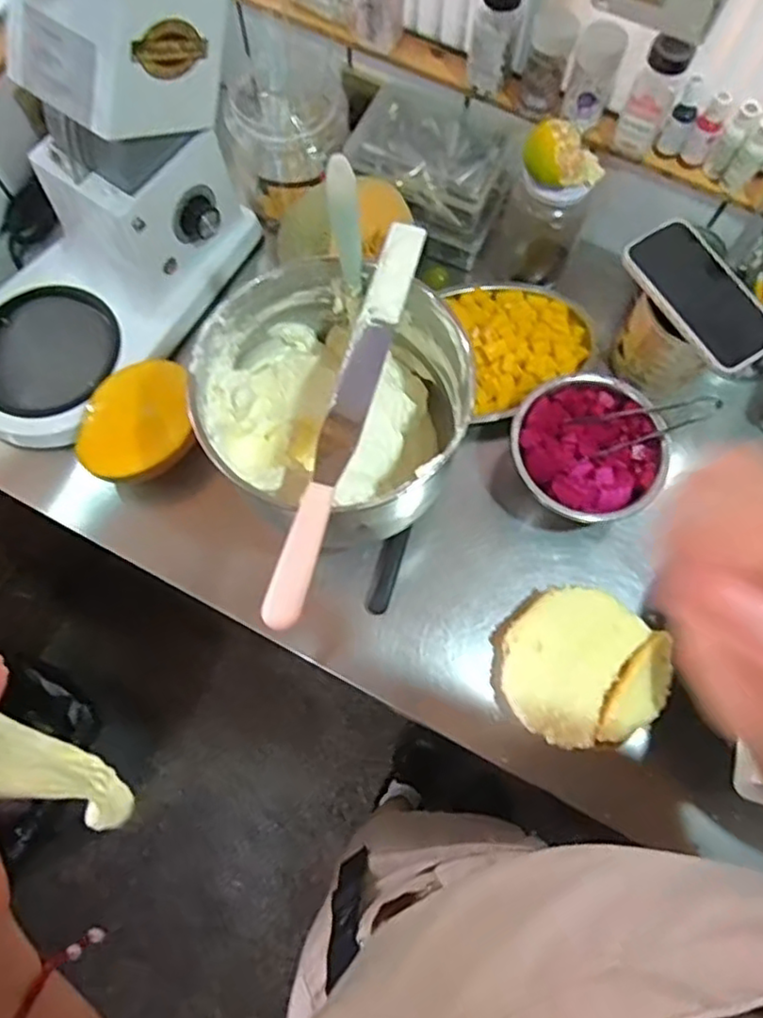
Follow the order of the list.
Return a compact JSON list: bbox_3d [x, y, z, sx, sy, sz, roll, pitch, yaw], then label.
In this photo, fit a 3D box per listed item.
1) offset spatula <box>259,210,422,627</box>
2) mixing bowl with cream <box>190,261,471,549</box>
[{"bbox_3d":[-0.025,-0.081,0.514,0.029,0.020,0.351,16,73,3],"label":"offset spatula"},{"bbox_3d":[-0.040,-0.084,0.623,0.228,0.193,0.212,0,73,-1],"label":"mixing bowl with cream"}]

